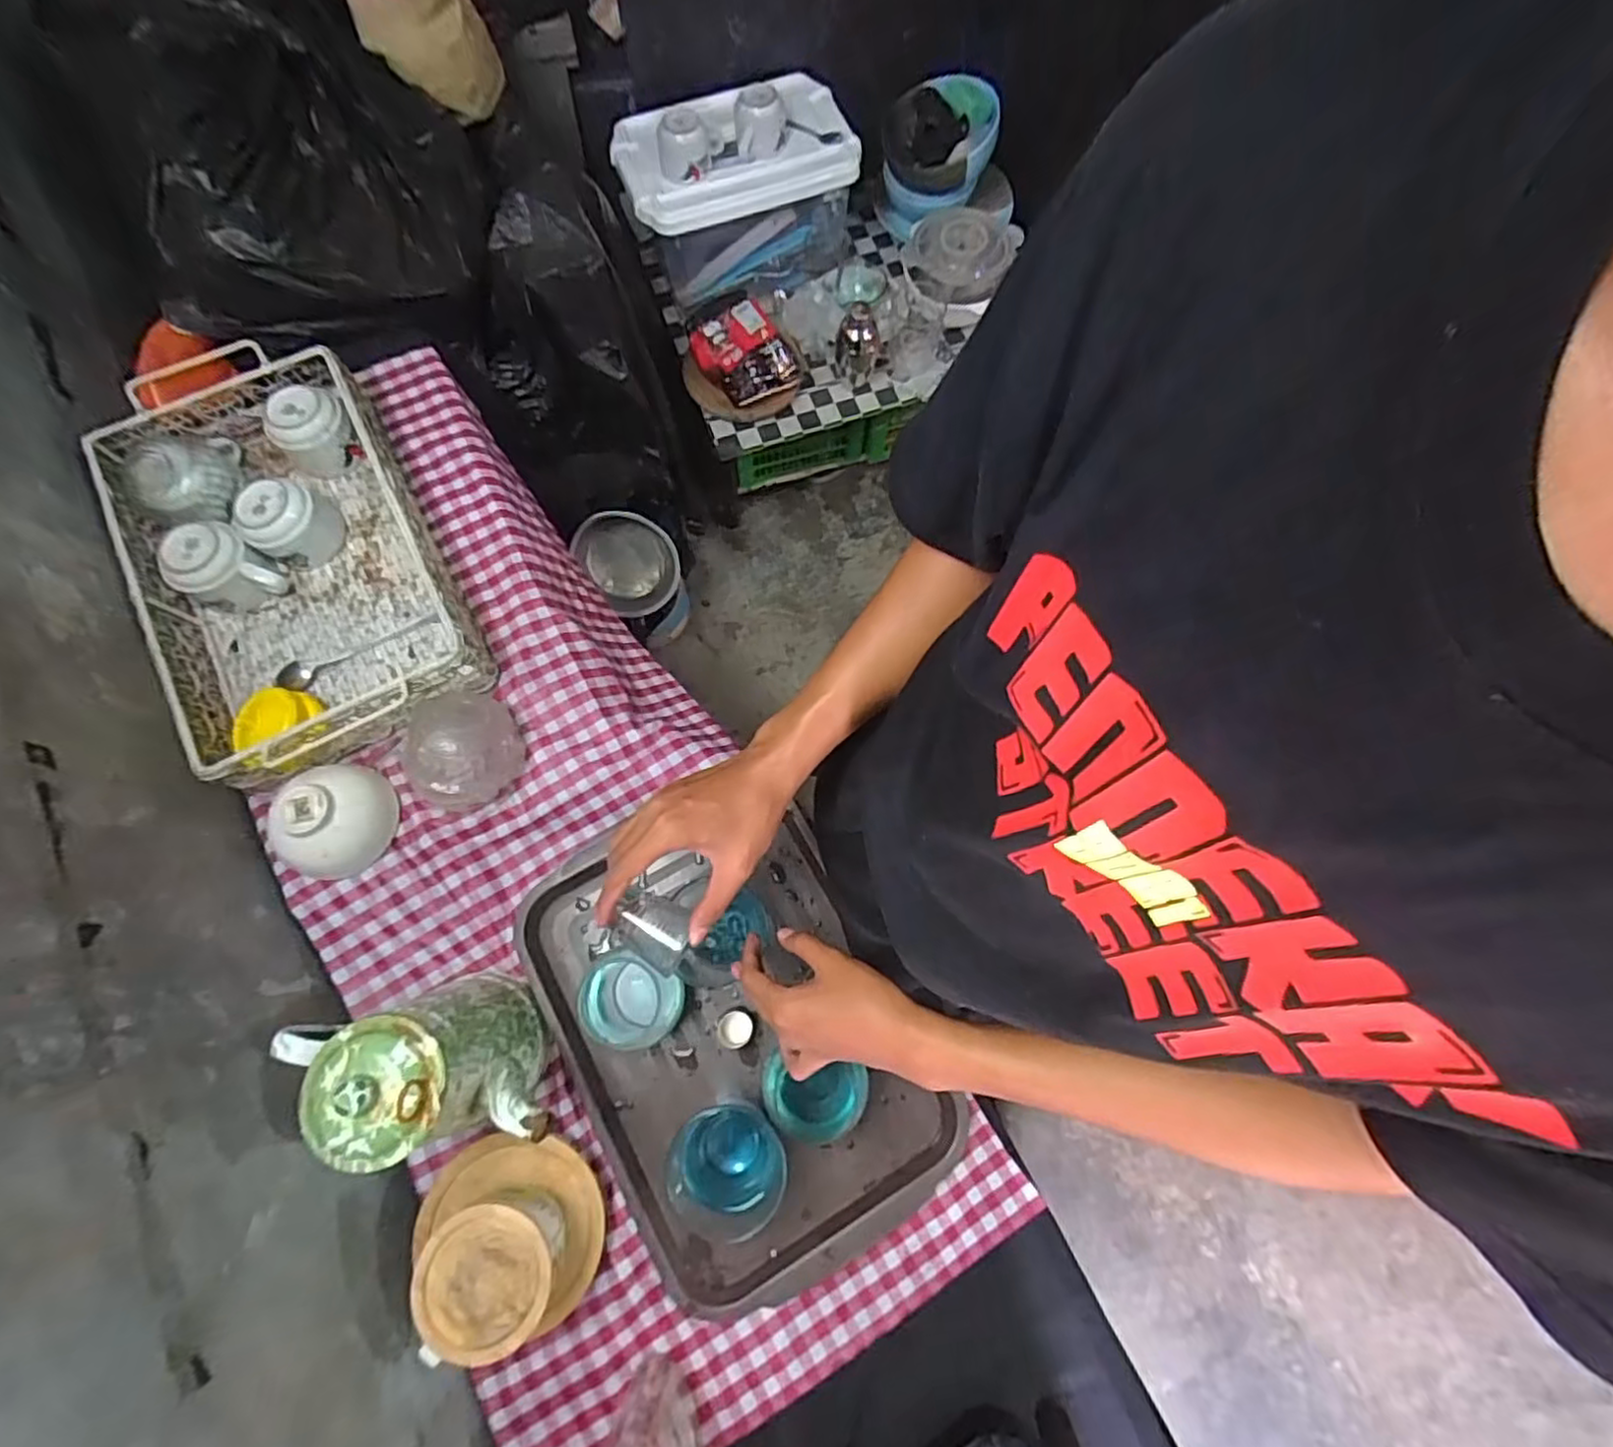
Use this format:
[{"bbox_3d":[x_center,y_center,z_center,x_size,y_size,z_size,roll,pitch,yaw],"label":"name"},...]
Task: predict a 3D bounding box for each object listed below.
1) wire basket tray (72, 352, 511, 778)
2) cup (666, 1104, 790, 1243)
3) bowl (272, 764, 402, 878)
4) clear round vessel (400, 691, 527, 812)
[{"bbox_3d":[-0.526,-0.162,0.712,0.260,0.094,0.405,-28,75,-9],"label":"wire basket tray"},{"bbox_3d":[-0.068,0.386,0.605,0.098,0.068,0.083,13,73,3],"label":"cup"},{"bbox_3d":[-0.448,0.093,0.658,0.085,0.066,0.105,28,74,7],"label":"bowl"},{"bbox_3d":[-0.345,0.020,0.674,0.105,0.073,0.113,0,73,-1],"label":"clear round vessel"}]

